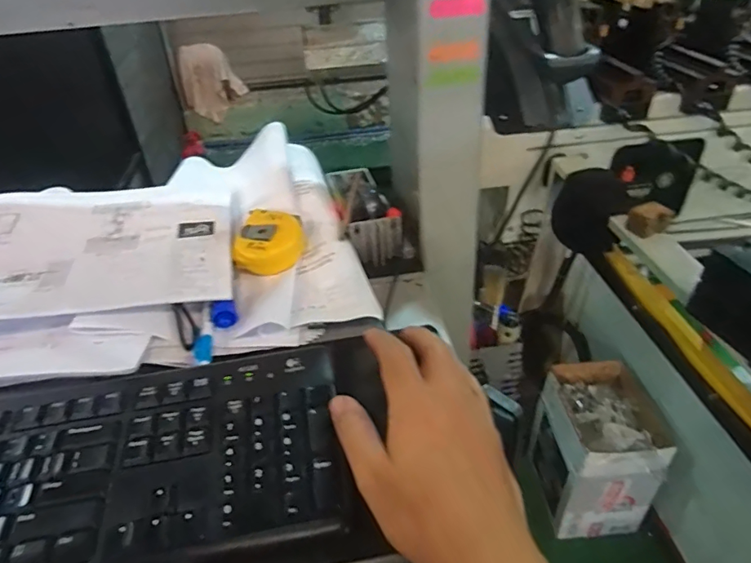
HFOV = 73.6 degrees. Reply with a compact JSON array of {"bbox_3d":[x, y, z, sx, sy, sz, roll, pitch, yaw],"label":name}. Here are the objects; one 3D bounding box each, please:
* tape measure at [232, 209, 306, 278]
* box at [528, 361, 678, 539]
[{"bbox_3d":[-0.107,-0.041,0.500,0.067,0.036,0.070,-8,38,-5],"label":"tape measure"},{"bbox_3d":[0.548,0.420,1.258,0.237,0.328,0.272,-5,38,-1],"label":"box"}]

